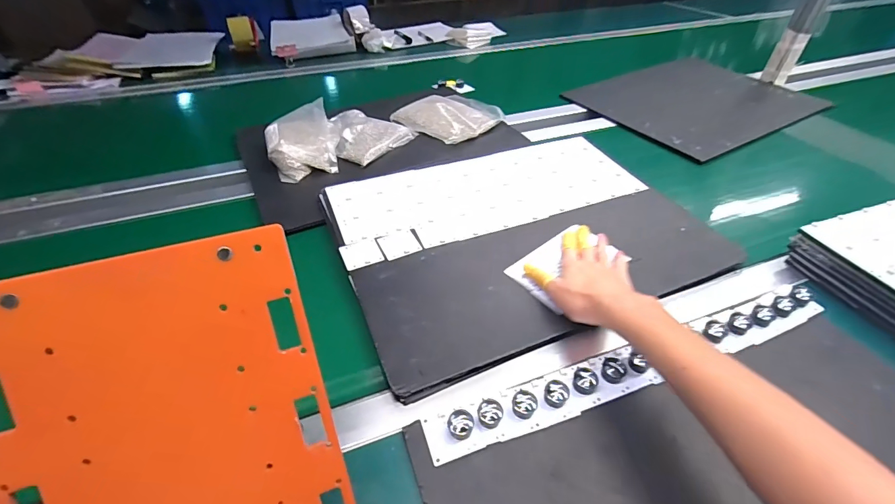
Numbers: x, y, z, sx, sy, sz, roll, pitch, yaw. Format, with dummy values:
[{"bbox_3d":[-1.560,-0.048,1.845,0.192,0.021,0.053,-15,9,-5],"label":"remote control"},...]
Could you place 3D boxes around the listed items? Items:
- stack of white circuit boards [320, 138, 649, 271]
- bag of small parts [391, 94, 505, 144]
[{"bbox_3d":[0.058,-0.097,0.624,0.464,0.013,0.181,-15,45,-17],"label":"stack of white circuit boards"},{"bbox_3d":[0.003,-0.275,0.800,0.178,0.025,0.170,30,50,28],"label":"bag of small parts"}]

